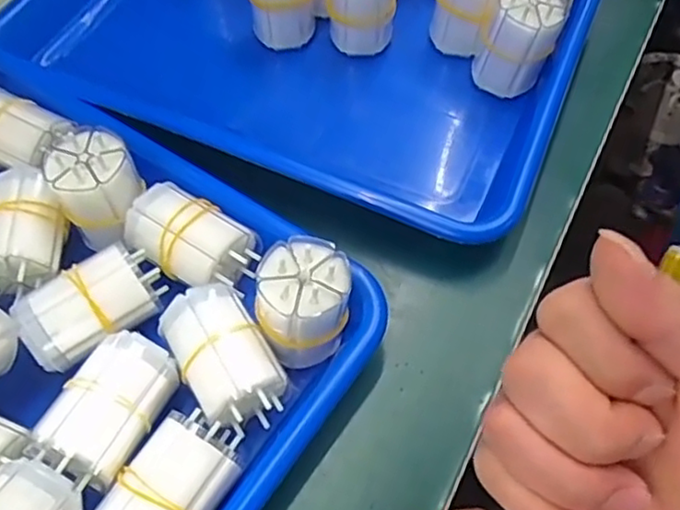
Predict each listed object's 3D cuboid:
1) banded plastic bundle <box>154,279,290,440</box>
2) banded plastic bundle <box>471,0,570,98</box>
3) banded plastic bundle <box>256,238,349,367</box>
[{"bbox_3d":[-0.052,0.044,0.291,0.038,0.032,0.060,-29,61,-14],"label":"banded plastic bundle"},{"bbox_3d":[0.102,-0.123,0.377,0.044,0.055,0.040,21,61,15],"label":"banded plastic bundle"},{"bbox_3d":[-0.016,0.024,0.294,0.040,0.053,0.041,-5,58,0],"label":"banded plastic bundle"}]

